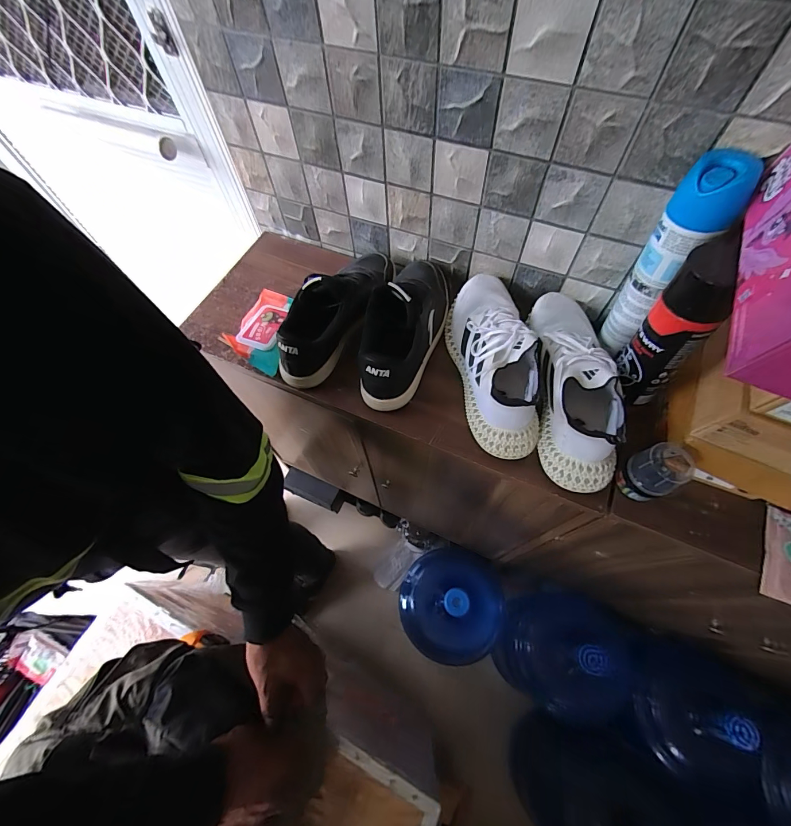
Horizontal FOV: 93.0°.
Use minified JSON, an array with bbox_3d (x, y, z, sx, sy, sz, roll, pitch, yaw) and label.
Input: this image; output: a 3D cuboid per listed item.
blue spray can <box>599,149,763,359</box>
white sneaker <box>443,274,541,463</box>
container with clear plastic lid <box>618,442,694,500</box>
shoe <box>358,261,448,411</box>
[{"bbox_3d":[0.325,-0.175,0.468,0.052,0.255,0.060,-35,67,-14],"label":"blue spray can"},{"bbox_3d":[0.137,-0.087,0.539,0.093,0.098,0.294,-6,63,-1],"label":"white sneaker"},{"bbox_3d":[0.316,0.074,0.462,0.045,0.085,0.051,-22,65,-9],"label":"container with clear plastic lid"},{"bbox_3d":[0.020,-0.150,0.573,0.100,0.093,0.286,21,66,12],"label":"shoe"}]

